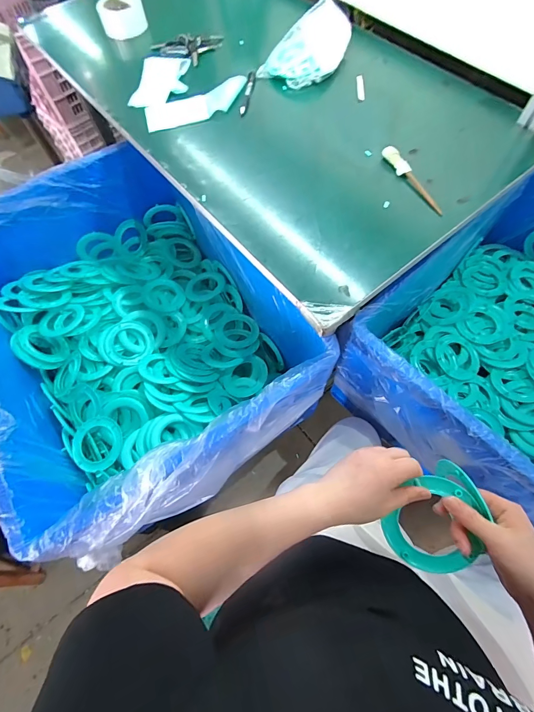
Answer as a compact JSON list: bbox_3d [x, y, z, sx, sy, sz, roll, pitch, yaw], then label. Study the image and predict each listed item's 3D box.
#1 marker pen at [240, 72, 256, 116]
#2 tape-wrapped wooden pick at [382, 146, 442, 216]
[{"bbox_3d":[-0.040,-0.554,0.721,0.020,0.020,0.133,5,67,5],"label":"marker pen"},{"bbox_3d":[0.249,-0.302,0.585,0.018,0.030,0.155,-26,68,-8],"label":"tape-wrapped wooden pick"}]

